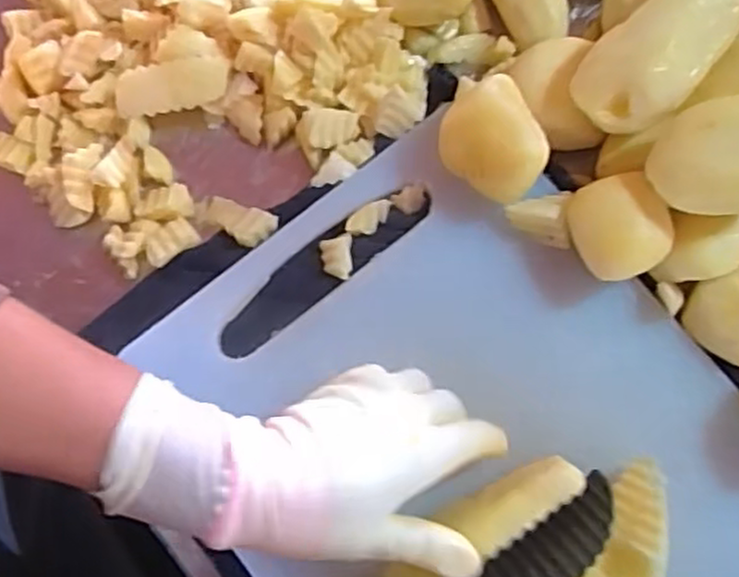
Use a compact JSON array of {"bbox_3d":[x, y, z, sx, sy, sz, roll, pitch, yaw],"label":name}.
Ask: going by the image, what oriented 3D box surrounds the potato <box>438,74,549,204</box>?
[{"bbox_3d":[0.067,-0.082,0.421,0.047,0.053,0.065,-28,77,-4],"label":"potato"}]

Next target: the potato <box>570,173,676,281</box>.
[{"bbox_3d":[0.139,-0.033,0.416,0.050,0.047,0.057,-23,76,-3],"label":"potato"}]

